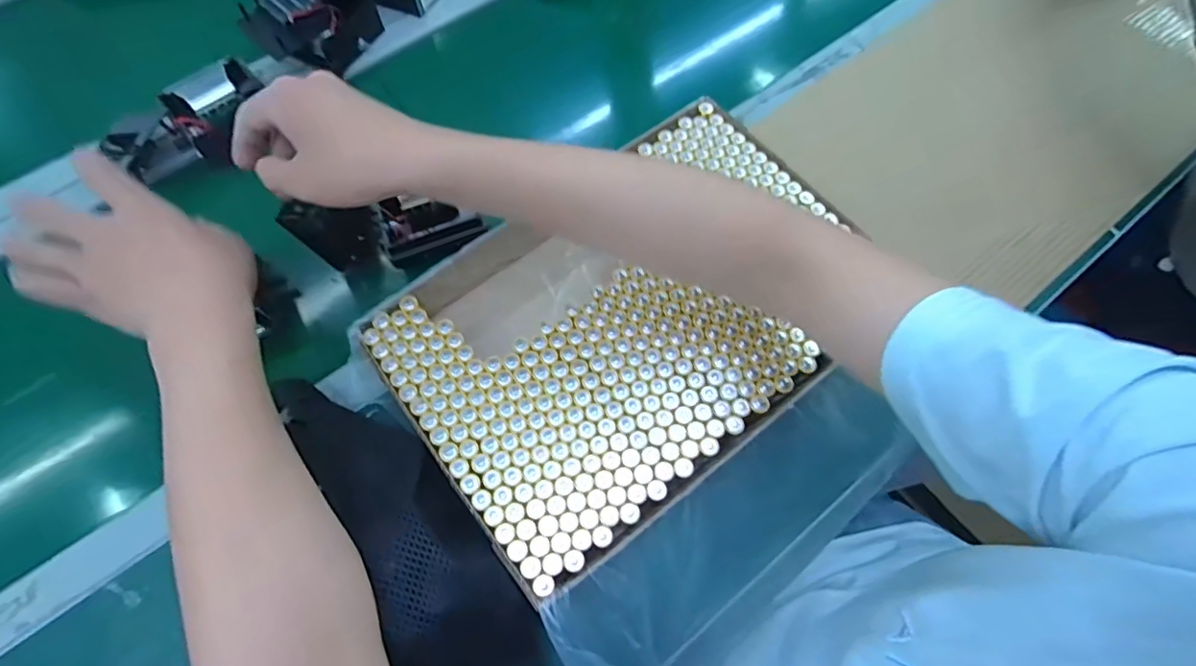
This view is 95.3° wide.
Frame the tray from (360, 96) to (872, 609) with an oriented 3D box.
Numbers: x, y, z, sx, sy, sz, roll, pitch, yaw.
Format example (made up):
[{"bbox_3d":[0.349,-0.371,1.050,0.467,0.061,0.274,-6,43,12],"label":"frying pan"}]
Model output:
[{"bbox_3d":[0.031,-0.014,0.444,0.369,0.053,0.249,-36,71,-15],"label":"tray"}]

